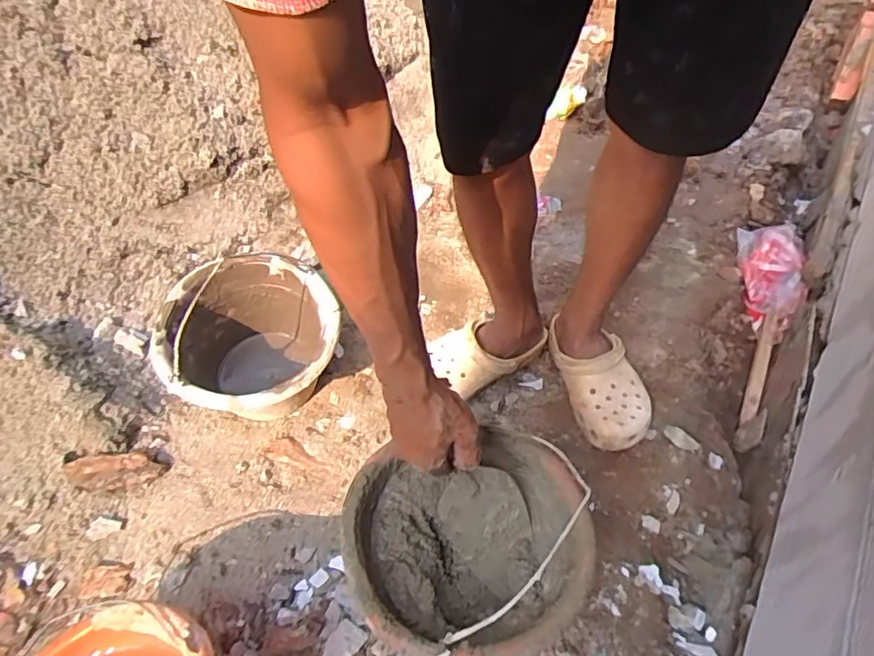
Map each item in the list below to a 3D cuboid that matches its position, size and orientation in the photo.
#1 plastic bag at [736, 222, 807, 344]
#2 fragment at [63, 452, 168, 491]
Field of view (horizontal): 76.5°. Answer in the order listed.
[{"bbox_3d":[0.600,-0.091,1.009,0.089,0.109,0.205,9,55,11],"label":"plastic bag"},{"bbox_3d":[-0.448,0.201,0.776,0.120,0.024,0.045,3,51,-19],"label":"fragment"}]

